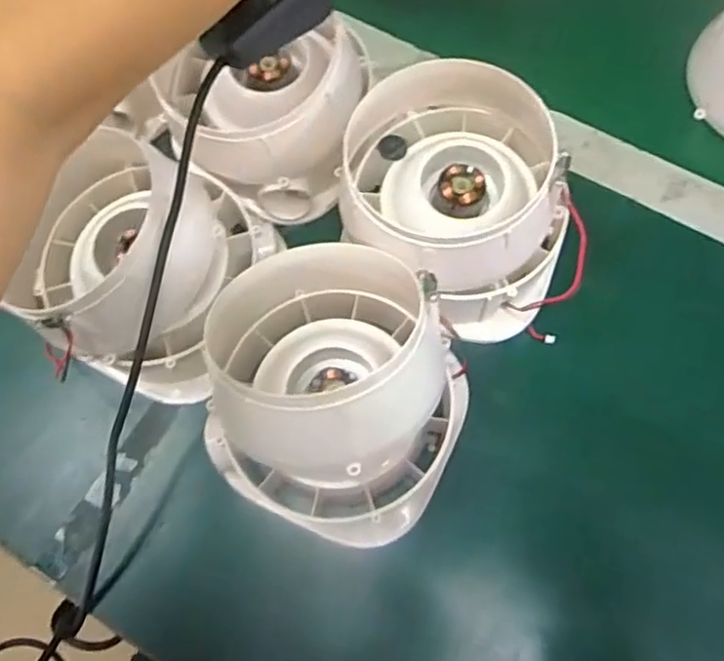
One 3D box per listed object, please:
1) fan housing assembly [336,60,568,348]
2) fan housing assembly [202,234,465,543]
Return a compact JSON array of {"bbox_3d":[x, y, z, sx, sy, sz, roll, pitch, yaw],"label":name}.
[{"bbox_3d":[0.058,-0.074,0.395,0.132,0.087,0.142,-1,72,2],"label":"fan housing assembly"},{"bbox_3d":[-0.014,0.025,0.363,0.150,0.100,0.140,-1,72,2],"label":"fan housing assembly"}]

